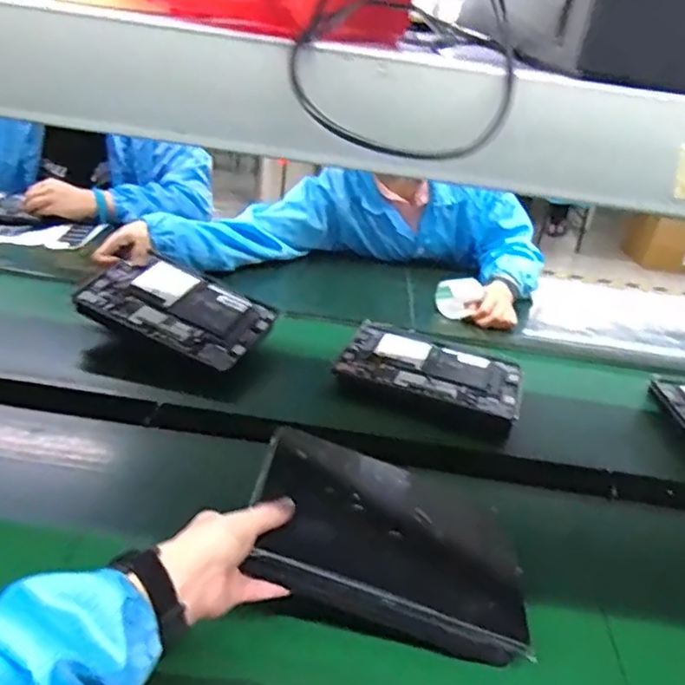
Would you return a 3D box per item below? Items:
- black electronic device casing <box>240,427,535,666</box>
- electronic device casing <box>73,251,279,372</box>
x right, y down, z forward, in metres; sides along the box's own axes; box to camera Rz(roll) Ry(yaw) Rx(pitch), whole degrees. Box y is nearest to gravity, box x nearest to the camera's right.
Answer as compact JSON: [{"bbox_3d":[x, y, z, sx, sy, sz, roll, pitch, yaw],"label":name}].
[{"bbox_3d":[0.044,0.177,0.577,0.250,0.029,0.166,23,31,-6],"label":"black electronic device casing"},{"bbox_3d":[-0.239,-0.050,0.925,0.251,0.027,0.159,26,46,11],"label":"electronic device casing"}]

